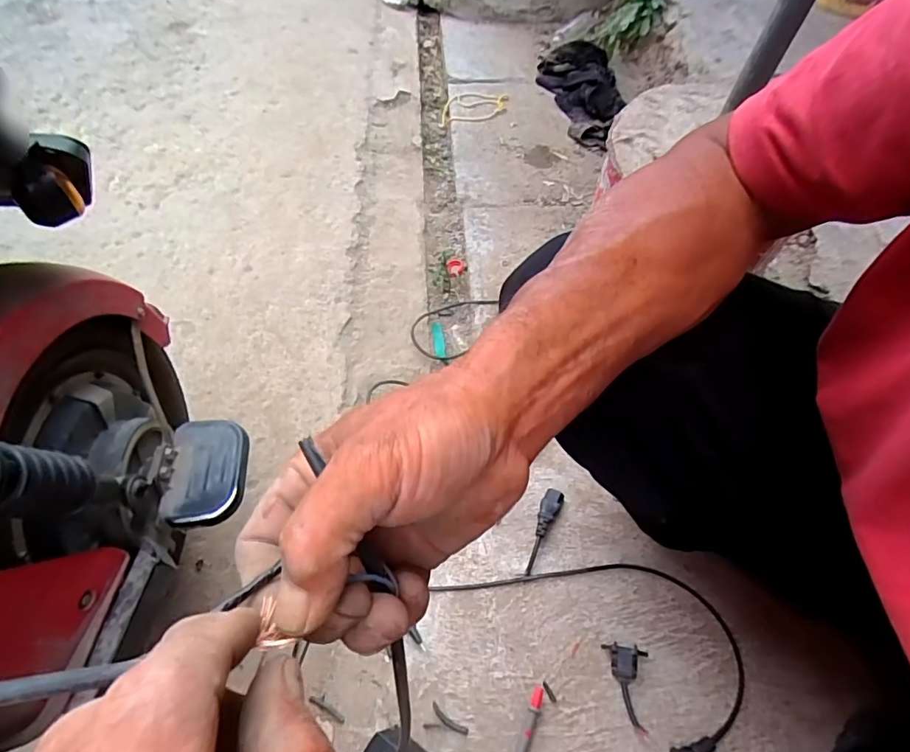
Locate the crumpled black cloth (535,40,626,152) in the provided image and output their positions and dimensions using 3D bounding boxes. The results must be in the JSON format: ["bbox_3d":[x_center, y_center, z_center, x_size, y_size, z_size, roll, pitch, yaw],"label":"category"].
[{"bbox_3d":[0.358,-0.793,1.374,0.199,0.085,0.442,-1,53,-3],"label":"crumpled black cloth"}]

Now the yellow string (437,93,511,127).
[{"bbox_3d":[0.052,-0.736,1.367,0.169,0.013,0.166,9,54,5],"label":"yellow string"}]

